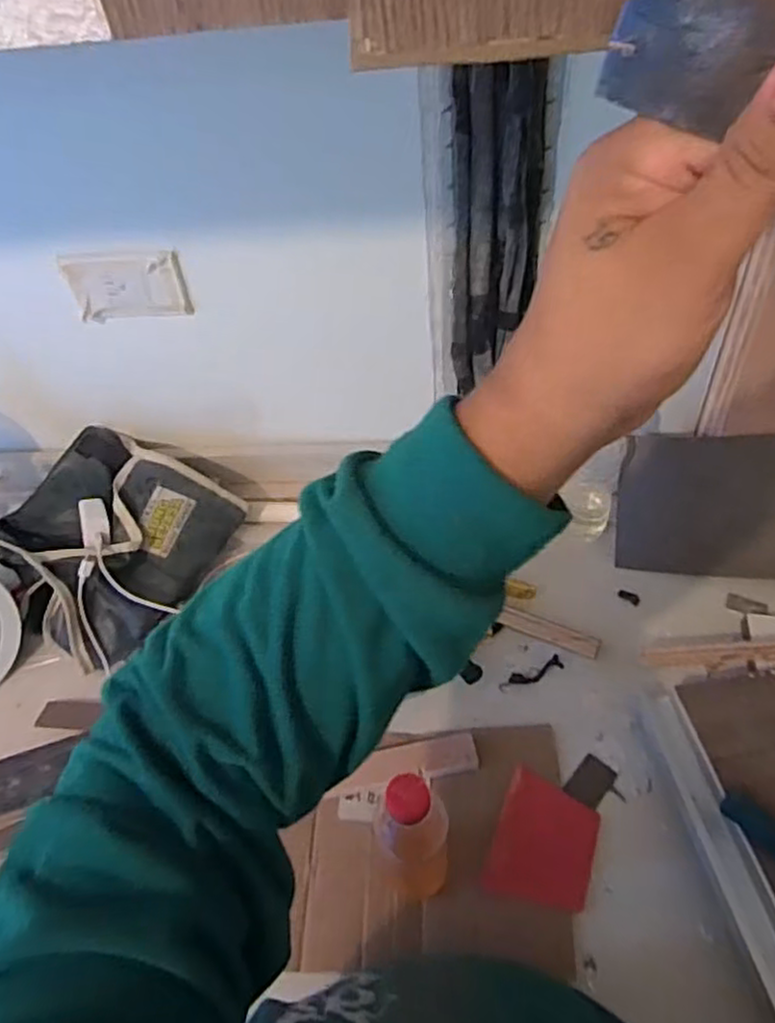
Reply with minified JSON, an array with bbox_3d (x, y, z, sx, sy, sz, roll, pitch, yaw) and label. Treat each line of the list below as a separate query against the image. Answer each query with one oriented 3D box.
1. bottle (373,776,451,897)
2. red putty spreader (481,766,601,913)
[{"bbox_3d":[0.021,0.257,0.534,0.050,0.184,0.047,11,52,15],"label":"bottle"},{"bbox_3d":[0.139,0.292,0.608,0.083,0.008,0.102,15,53,18],"label":"red putty spreader"}]

